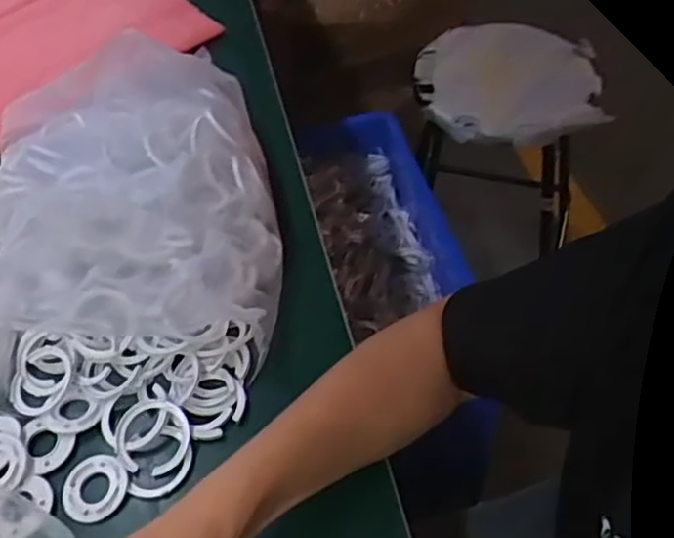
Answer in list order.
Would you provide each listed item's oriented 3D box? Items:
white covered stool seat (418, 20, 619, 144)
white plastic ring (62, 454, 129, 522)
[{"bbox_3d":[0.270,-0.299,1.079,0.263,0.075,0.223,-1,51,5],"label":"white covered stool seat"},{"bbox_3d":[-0.167,0.150,0.466,0.044,0.004,0.045,-3,51,4],"label":"white plastic ring"}]

